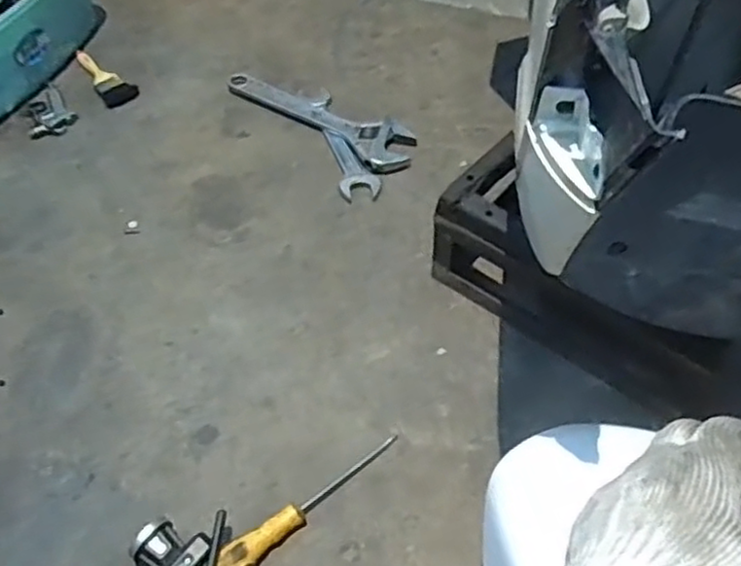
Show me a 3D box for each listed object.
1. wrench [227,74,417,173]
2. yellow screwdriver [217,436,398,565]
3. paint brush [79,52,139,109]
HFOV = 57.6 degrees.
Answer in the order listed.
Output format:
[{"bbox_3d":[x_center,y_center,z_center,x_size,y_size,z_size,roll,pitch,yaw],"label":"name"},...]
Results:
[{"bbox_3d":[-0.086,-0.290,1.139,0.367,0.032,0.095,33,61,24],"label":"wrench"},{"bbox_3d":[-0.065,0.240,0.722,0.238,0.027,0.029,-32,57,-24],"label":"yellow screwdriver"},{"bbox_3d":[-0.479,-0.377,1.224,0.063,0.011,0.190,-27,55,-21],"label":"paint brush"}]

